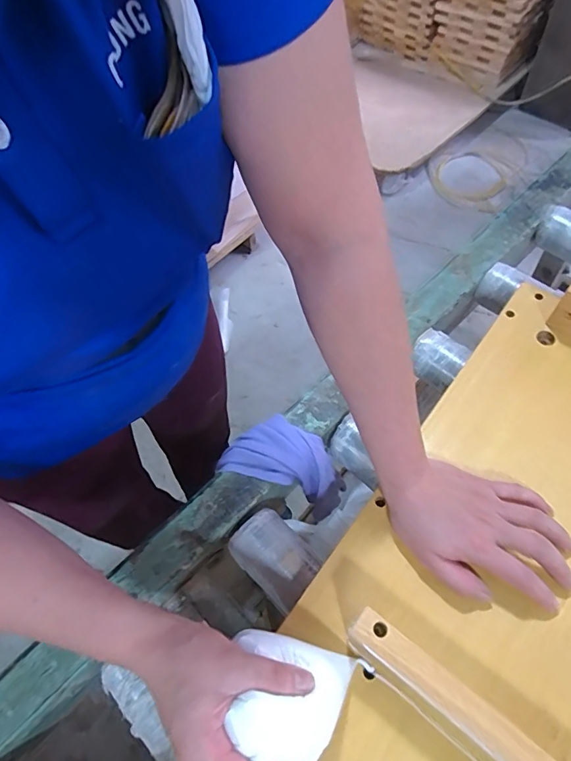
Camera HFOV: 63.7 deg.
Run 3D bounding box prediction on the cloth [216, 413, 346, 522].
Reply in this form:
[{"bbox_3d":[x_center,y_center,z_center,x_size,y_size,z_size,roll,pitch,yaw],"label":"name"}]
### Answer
[{"bbox_3d":[0.003,0.096,0.526,0.133,0.104,0.074,12,61,11],"label":"cloth"}]

